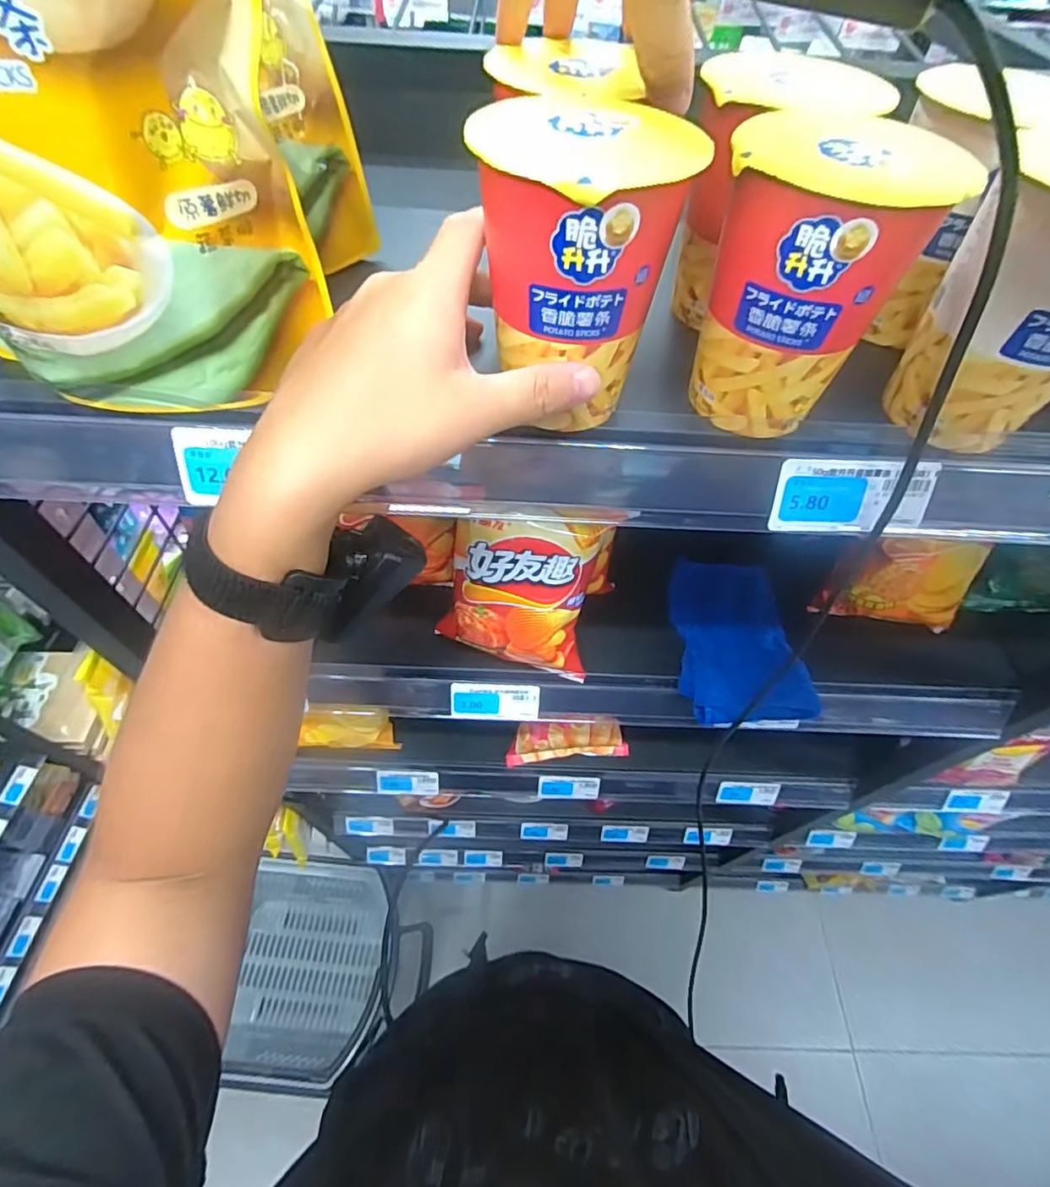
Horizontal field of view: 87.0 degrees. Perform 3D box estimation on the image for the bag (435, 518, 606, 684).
[{"bbox_3d":[-0.003,0.005,0.438,0.118,0.156,0.054,10,56,5],"label":"bag"}]

